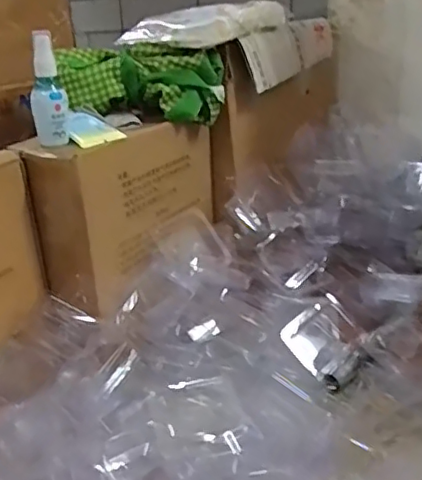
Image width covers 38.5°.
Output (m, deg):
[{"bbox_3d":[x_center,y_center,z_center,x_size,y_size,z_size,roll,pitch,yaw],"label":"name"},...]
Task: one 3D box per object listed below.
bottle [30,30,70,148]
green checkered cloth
[{"bbox_3d":[-0.177,-0.162,0.658,0.038,0.115,0.037,-9,22,-13],"label":"bottle"},{"bbox_3d":[-0.091,-0.201,0.783,0.208,0.088,0.083,1,22,10],"label":"green checkered cloth"}]

